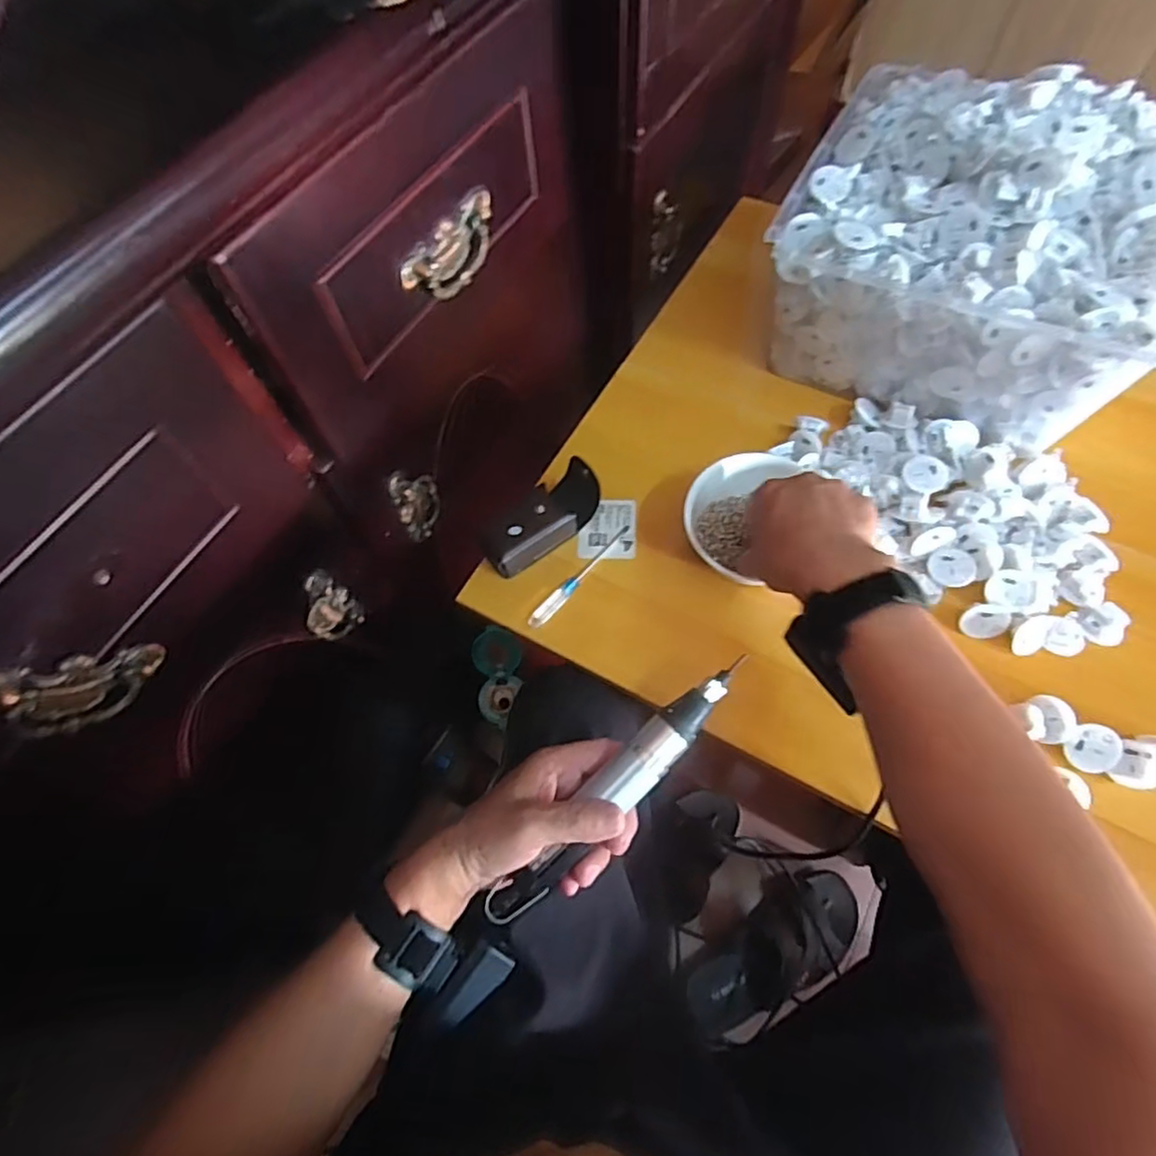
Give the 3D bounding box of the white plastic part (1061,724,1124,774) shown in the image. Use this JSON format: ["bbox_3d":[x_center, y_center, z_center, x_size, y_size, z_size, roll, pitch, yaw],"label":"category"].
[{"bbox_3d":[0.360,0.120,0.454,0.035,0.013,0.031,-20,65,-7],"label":"white plastic part"}]

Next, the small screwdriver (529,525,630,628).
[{"bbox_3d":[0.002,-0.004,0.546,0.014,0.006,0.123,35,70,18],"label":"small screwdriver"}]

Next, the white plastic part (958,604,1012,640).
[{"bbox_3d":[0.314,0.033,0.499,0.032,0.017,0.025,-10,64,-2],"label":"white plastic part"}]

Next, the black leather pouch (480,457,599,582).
[{"bbox_3d":[-0.032,-0.051,0.556,0.108,0.041,0.051,-37,68,-15],"label":"black leather pouch"}]

